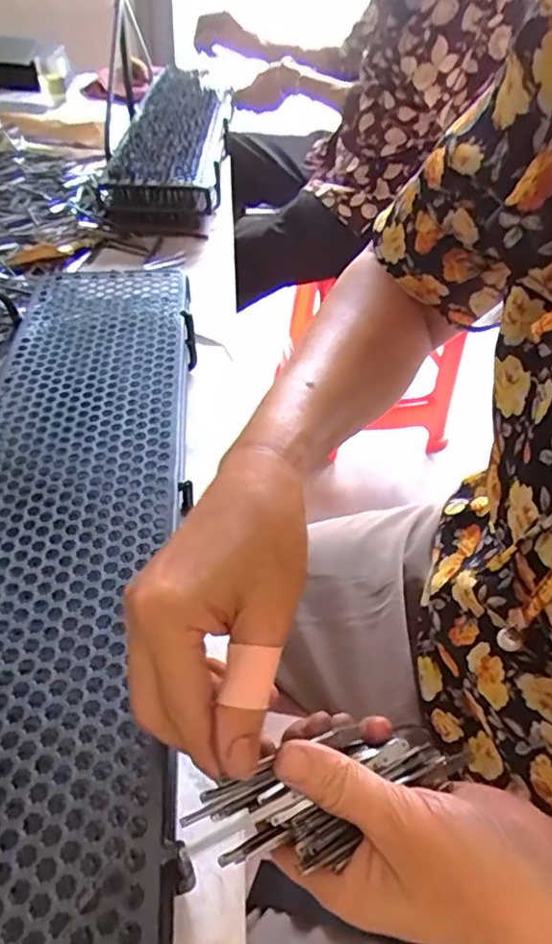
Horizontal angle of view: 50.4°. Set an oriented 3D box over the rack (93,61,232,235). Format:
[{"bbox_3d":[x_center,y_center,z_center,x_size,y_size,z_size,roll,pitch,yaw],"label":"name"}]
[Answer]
[{"bbox_3d":[-0.157,-0.530,0.950,0.152,0.090,0.537,4,45,-1],"label":"rack"}]

